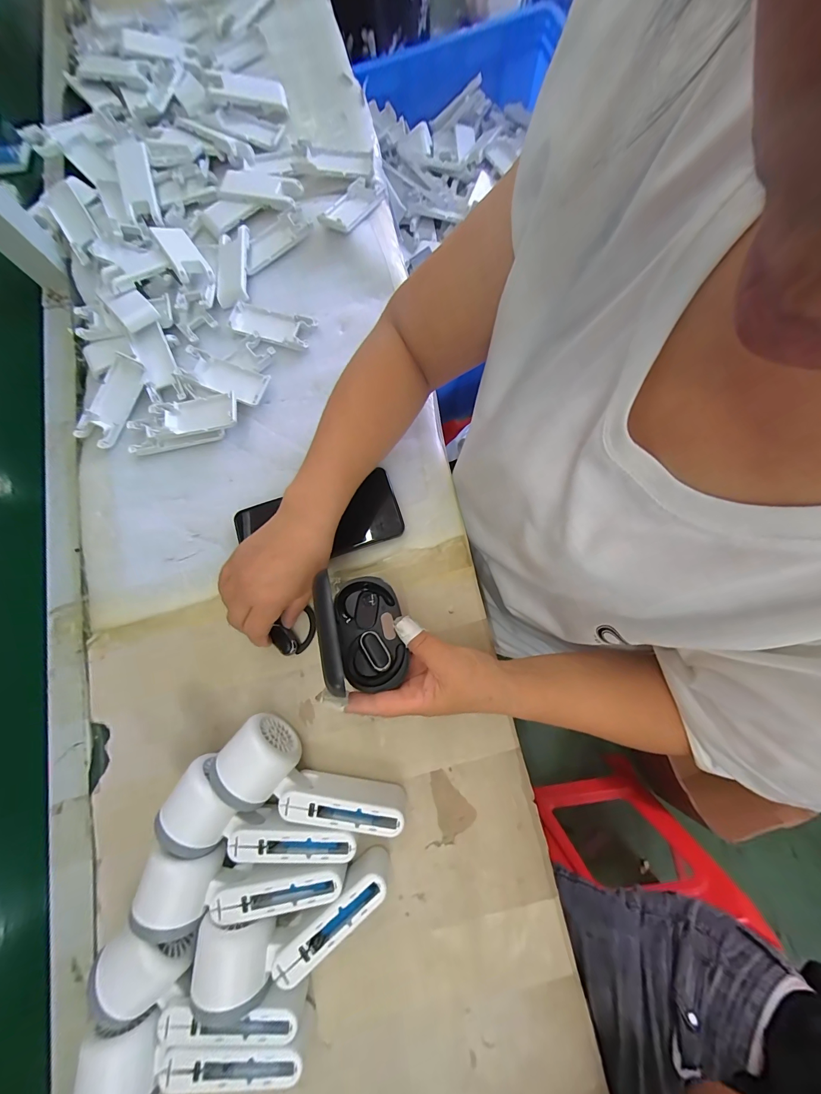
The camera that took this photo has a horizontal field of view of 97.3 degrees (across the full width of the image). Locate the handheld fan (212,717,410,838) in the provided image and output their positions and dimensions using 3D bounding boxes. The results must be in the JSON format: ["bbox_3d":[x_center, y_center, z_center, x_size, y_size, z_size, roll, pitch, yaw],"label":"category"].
[{"bbox_3d":[-0.090,0.209,0.312,0.164,0.050,0.061,28,80,7],"label":"handheld fan"}]

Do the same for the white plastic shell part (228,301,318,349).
[{"bbox_3d":[-0.165,-0.263,0.428,0.103,0.013,0.042,18,79,5],"label":"white plastic shell part"}]

